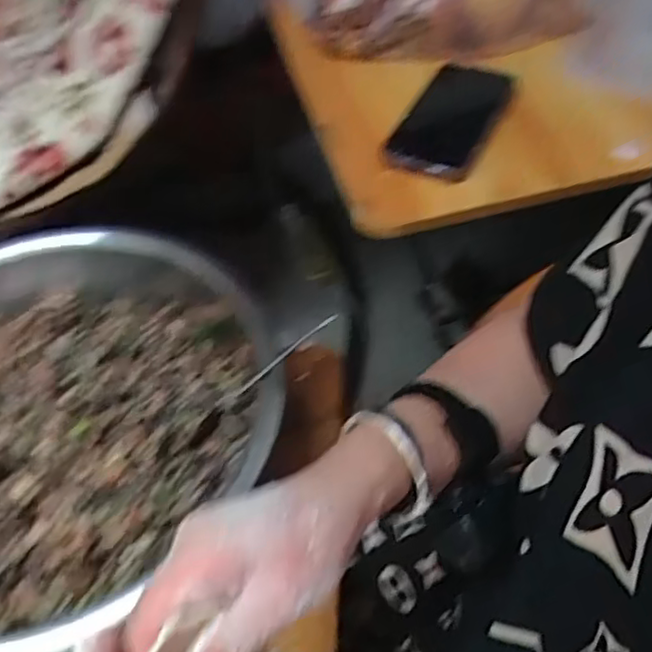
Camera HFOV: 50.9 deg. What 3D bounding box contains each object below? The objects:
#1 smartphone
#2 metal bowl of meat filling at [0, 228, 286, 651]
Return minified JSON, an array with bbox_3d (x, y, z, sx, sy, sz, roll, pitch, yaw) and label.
[{"bbox_3d":[0.113,-0.188,0.628,0.078,0.017,0.164,18,54,18],"label":"smartphone"},{"bbox_3d":[-0.255,0.080,0.578,0.386,0.105,0.379,-2,51,3],"label":"metal bowl of meat filling"}]

